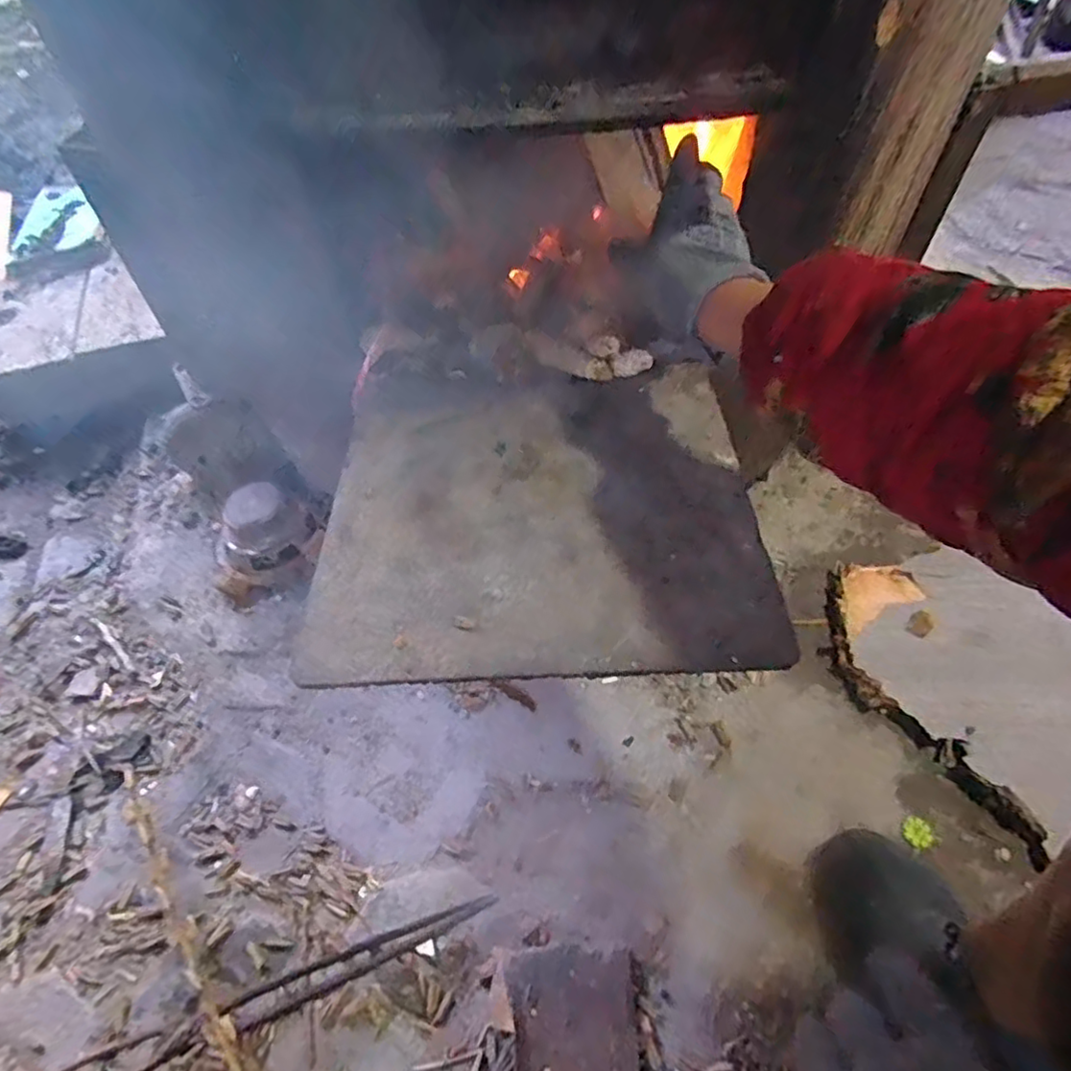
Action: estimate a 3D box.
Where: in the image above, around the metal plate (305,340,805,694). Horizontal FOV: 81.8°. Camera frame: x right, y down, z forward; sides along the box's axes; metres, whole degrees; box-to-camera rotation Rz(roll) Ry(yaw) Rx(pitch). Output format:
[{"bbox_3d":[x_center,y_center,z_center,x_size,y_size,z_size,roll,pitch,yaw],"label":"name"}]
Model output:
[{"bbox_3d":[0.003,-0.040,0.511,0.332,0.009,0.340,-1,50,2],"label":"metal plate"}]

